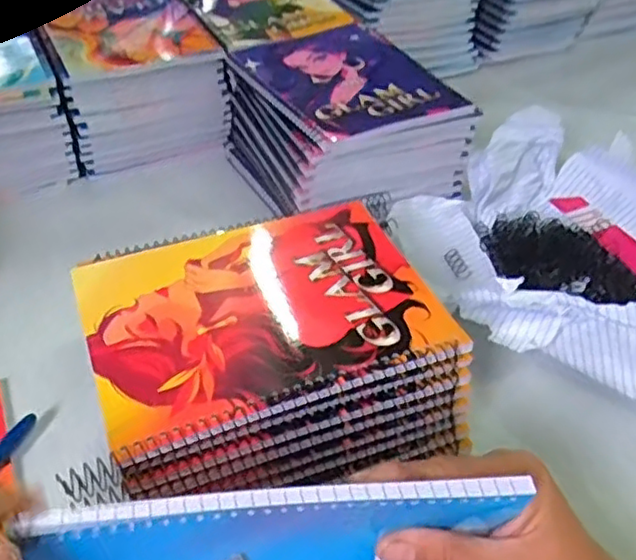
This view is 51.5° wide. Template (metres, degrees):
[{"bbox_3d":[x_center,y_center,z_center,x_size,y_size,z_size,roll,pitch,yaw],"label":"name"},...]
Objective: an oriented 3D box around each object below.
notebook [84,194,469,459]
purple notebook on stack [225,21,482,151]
[{"bbox_3d":[-0.034,0.012,0.388,0.193,0.009,0.149,-15,46,-17],"label":"notebook"},{"bbox_3d":[0.023,-0.186,0.595,0.155,0.011,0.202,-20,47,-21],"label":"purple notebook on stack"}]

